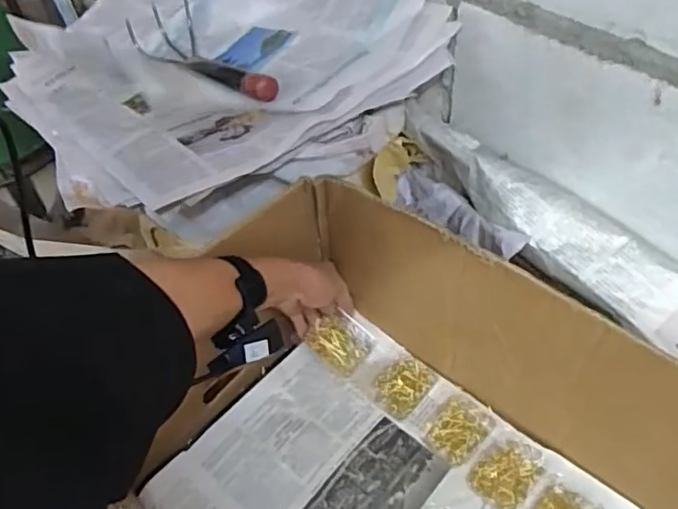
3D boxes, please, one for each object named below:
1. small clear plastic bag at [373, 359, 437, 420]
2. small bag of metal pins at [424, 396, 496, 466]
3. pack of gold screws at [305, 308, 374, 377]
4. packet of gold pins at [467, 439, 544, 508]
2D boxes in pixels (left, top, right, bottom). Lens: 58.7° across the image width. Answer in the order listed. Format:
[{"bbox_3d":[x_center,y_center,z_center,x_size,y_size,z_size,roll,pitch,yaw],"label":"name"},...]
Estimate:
[{"bbox_3d":[0.075,0.150,0.686,0.050,0.006,0.068,38,68,14],"label":"small clear plastic bag"},{"bbox_3d":[0.131,0.191,0.653,0.055,0.010,0.069,31,58,30],"label":"small bag of metal pins"},{"bbox_3d":[0.002,0.101,0.704,0.071,0.019,0.060,37,68,-8],"label":"pack of gold screws"},{"bbox_3d":[0.174,0.224,0.621,0.054,0.010,0.075,32,58,30],"label":"packet of gold pins"}]

